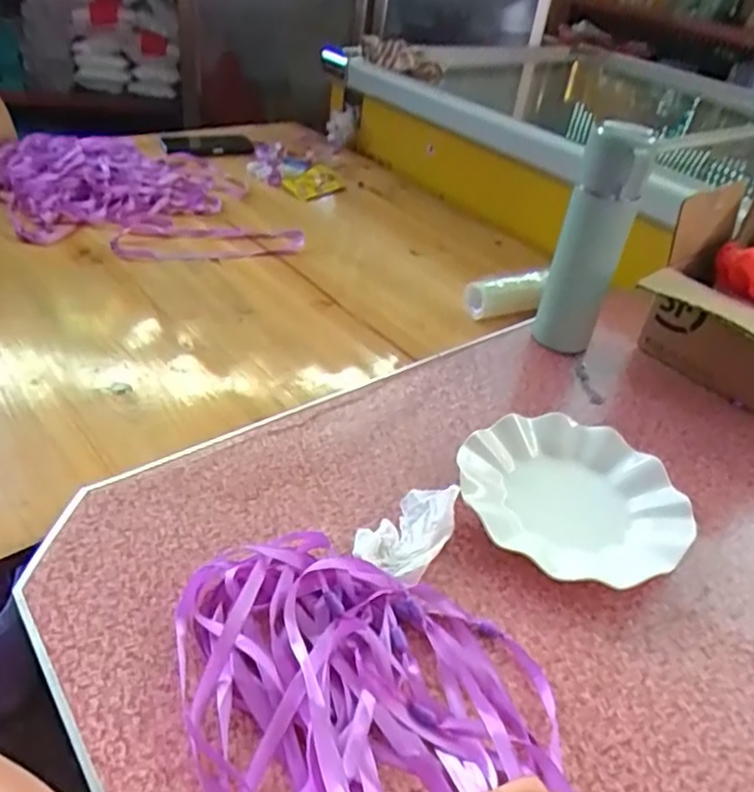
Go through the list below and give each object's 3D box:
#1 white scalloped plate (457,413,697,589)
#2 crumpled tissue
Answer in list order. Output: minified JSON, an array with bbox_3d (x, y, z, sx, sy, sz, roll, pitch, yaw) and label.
[{"bbox_3d":[0.162,0.083,0.547,0.178,0.028,0.170,5,38,-4],"label":"white scalloped plate"},{"bbox_3d":[0.024,0.101,0.500,0.059,0.029,0.085,26,41,22],"label":"crumpled tissue"}]

